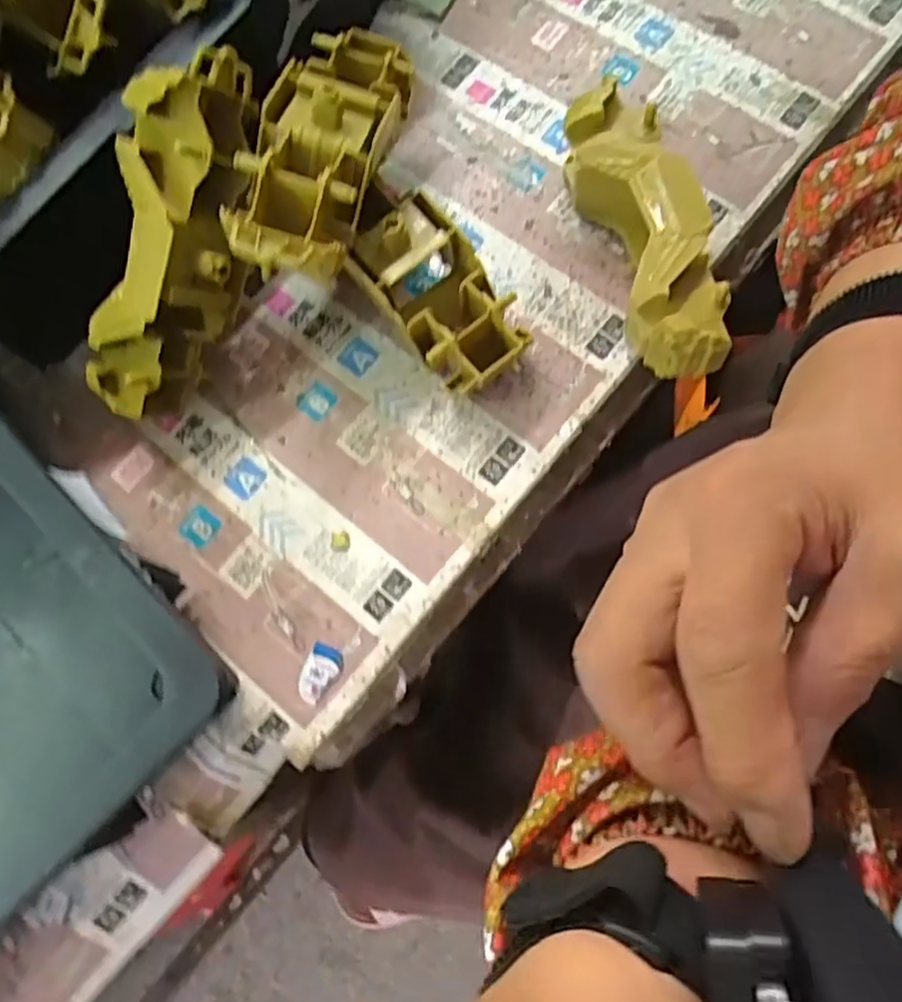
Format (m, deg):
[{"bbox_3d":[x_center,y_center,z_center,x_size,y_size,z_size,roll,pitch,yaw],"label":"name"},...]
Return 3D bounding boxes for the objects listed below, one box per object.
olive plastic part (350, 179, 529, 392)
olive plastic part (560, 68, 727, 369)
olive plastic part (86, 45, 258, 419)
[{"bbox_3d":[-0.011,-0.118,0.387,0.064,0.057,0.131,-42,77,-7],"label":"olive plastic part"},{"bbox_3d":[0.104,-0.146,0.383,0.053,0.056,0.163,-16,75,0],"label":"olive plastic part"},{"bbox_3d":[-0.134,-0.126,0.354,0.057,0.054,0.174,25,111,6],"label":"olive plastic part"}]

